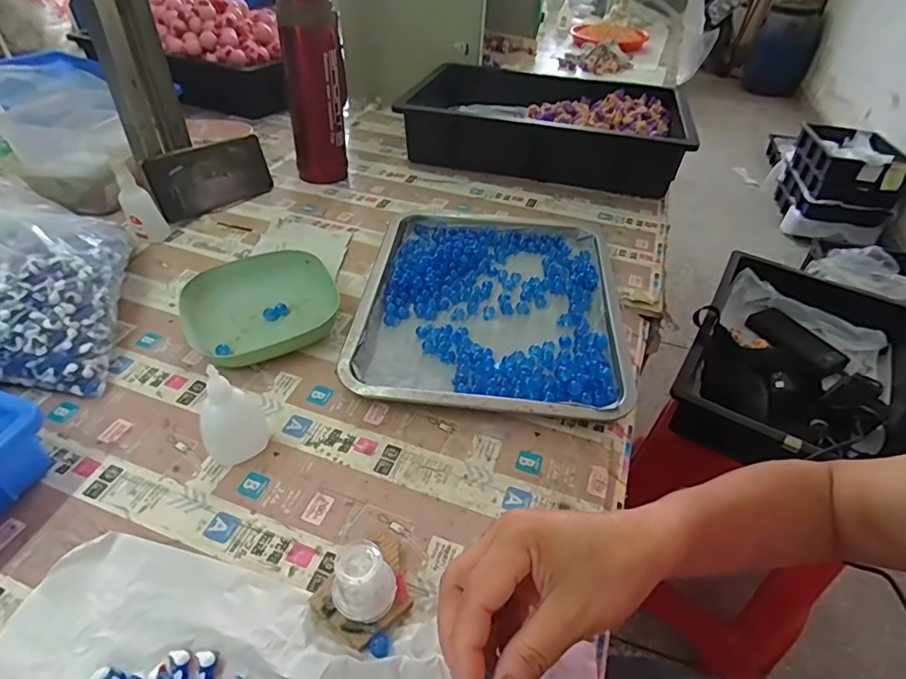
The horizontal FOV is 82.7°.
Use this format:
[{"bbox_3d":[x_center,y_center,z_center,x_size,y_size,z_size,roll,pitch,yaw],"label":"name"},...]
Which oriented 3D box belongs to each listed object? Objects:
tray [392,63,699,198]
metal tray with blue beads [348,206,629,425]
[{"bbox_3d":[0.152,-0.378,0.887,0.446,0.088,0.312,14,42,8],"label":"tray"},{"bbox_3d":[0.042,-0.041,0.551,0.261,0.026,0.305,7,42,4],"label":"metal tray with blue beads"}]

